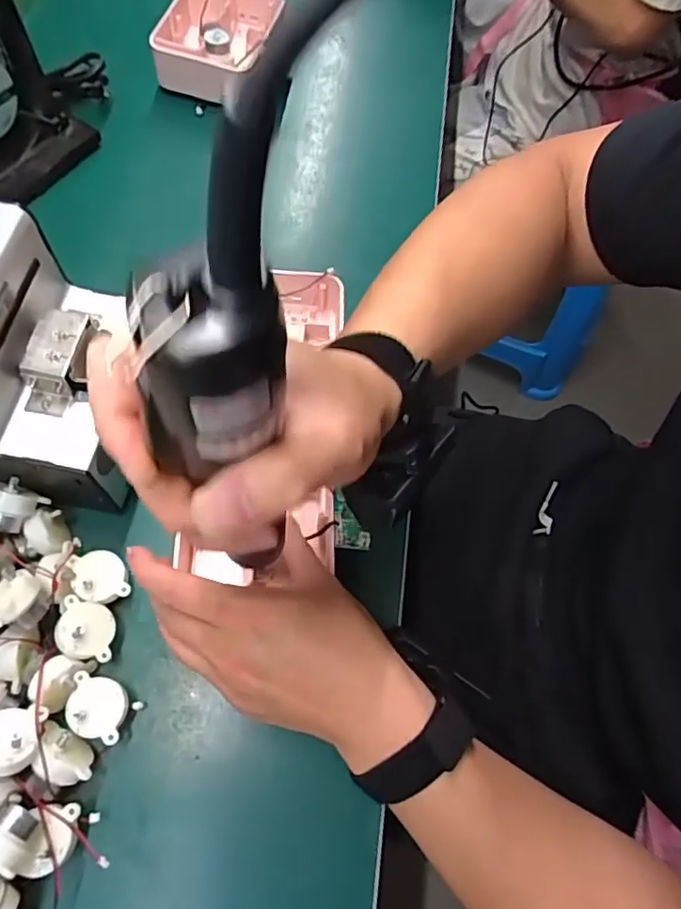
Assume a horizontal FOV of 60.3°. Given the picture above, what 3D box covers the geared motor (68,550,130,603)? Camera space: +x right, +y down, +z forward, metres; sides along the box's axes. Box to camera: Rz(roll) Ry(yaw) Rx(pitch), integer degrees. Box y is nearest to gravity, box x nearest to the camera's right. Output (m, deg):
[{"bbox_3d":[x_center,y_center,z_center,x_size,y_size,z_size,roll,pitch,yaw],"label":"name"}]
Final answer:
[{"bbox_3d":[-0.153,0.080,0.380,0.033,0.025,0.034,-15,68,-9],"label":"geared motor"}]

